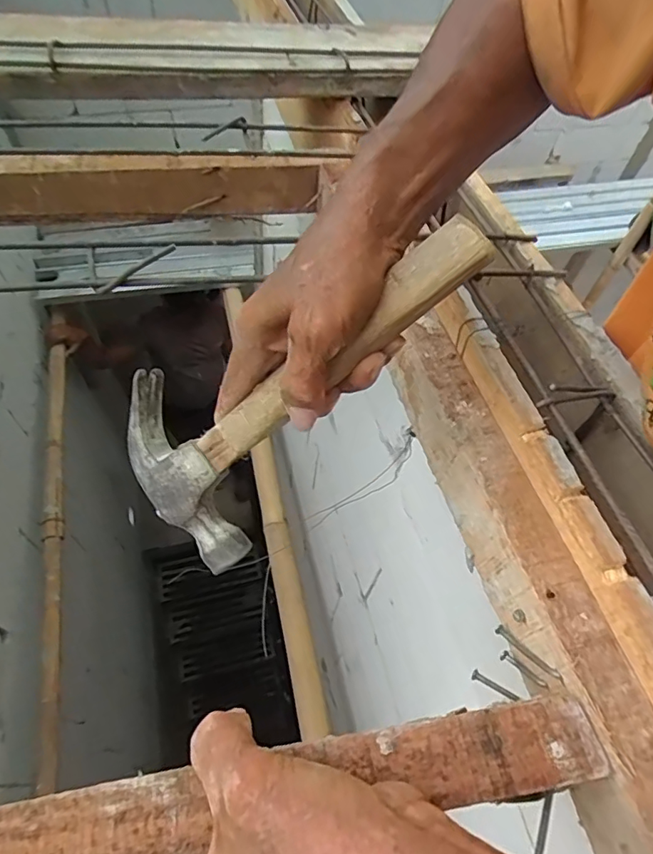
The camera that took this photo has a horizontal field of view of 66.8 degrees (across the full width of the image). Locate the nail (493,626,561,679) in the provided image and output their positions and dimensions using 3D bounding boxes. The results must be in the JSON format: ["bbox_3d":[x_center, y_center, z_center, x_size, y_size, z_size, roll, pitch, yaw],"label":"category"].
[{"bbox_3d":[0.118,0.133,0.293,0.004,0.008,0.051,-18,15,-16],"label":"nail"}]

